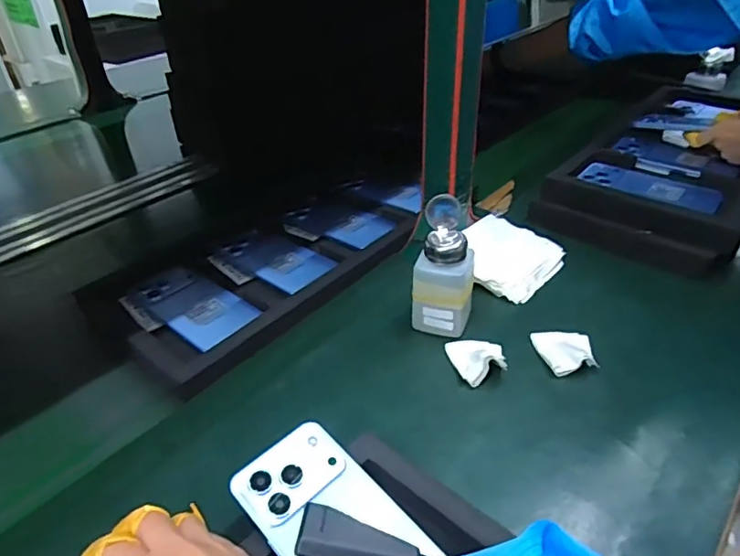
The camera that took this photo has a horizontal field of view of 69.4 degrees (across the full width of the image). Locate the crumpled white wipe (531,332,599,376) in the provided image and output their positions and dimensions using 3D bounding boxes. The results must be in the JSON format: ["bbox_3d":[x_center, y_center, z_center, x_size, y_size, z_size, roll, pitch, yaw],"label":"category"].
[{"bbox_3d":[0.182,0.067,0.496,0.051,0.014,0.049,-2,37,3],"label":"crumpled white wipe"}]

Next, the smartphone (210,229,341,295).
[{"bbox_3d":[-0.117,-0.023,0.654,0.155,0.012,0.077,26,46,34],"label":"smartphone"}]

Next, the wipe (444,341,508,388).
[{"bbox_3d":[0.100,0.071,0.493,0.049,0.022,0.054,-7,37,-4],"label":"wipe"}]

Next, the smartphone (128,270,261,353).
[{"bbox_3d":[-0.199,0.027,0.590,0.166,0.008,0.072,27,47,34],"label":"smartphone"}]

